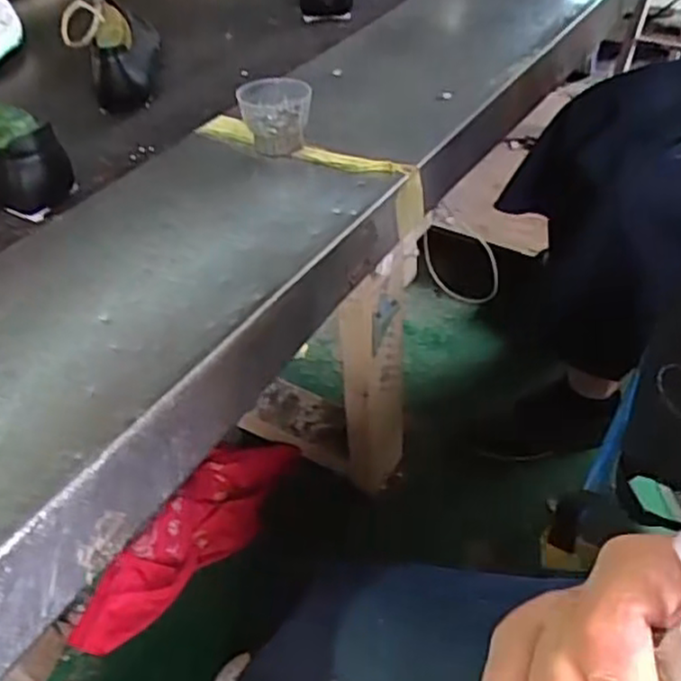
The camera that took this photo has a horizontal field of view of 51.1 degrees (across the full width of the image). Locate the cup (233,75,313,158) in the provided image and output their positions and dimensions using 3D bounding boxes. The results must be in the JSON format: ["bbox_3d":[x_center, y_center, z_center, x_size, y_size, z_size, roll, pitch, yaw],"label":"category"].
[{"bbox_3d":[-0.056,-0.194,0.623,0.061,0.052,0.052,-5,44,-2],"label":"cup"}]

